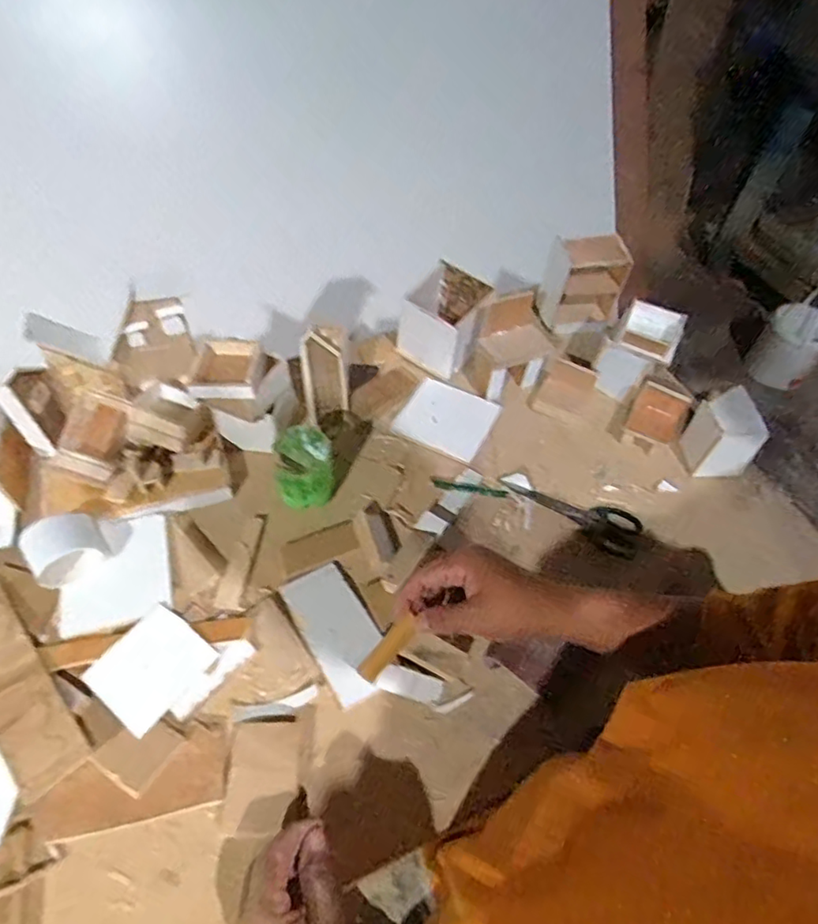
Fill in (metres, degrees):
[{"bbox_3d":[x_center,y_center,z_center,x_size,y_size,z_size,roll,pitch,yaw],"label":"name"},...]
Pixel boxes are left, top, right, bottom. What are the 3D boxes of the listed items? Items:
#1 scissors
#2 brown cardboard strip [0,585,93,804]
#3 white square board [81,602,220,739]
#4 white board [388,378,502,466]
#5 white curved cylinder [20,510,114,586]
[{"bbox_3d":[0.170,0.048,0.628,0.146,0.007,0.061,26,57,16],"label":"scissors"},{"bbox_3d":[-0.324,0.172,0.481,0.052,0.023,0.196,-37,63,-26],"label":"brown cardboard strip"},{"bbox_3d":[-0.216,0.169,0.496,0.074,0.010,0.083,32,58,19],"label":"white square board"},{"bbox_3d":[0.045,-0.054,0.691,0.099,0.009,0.095,24,56,15],"label":"white board"},{"bbox_3d":[-0.311,0.076,0.539,0.062,0.038,0.060,-33,62,-24],"label":"white curved cylinder"}]

